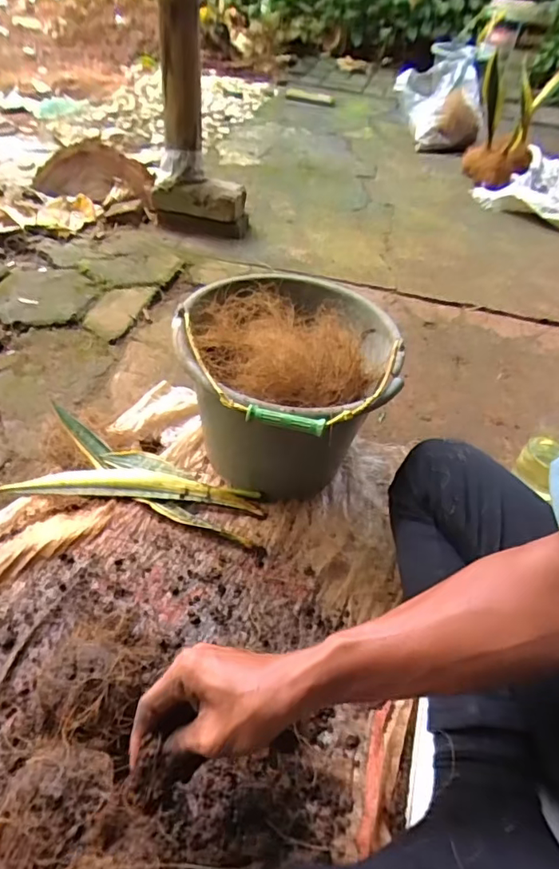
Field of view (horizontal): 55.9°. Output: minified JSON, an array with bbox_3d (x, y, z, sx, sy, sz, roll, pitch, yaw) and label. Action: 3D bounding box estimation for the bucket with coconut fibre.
[{"bbox_3d":[0.003,-0.054,0.679,0.262,0.227,0.306,12,43,4],"label":"bucket with coconut fibre"}]

